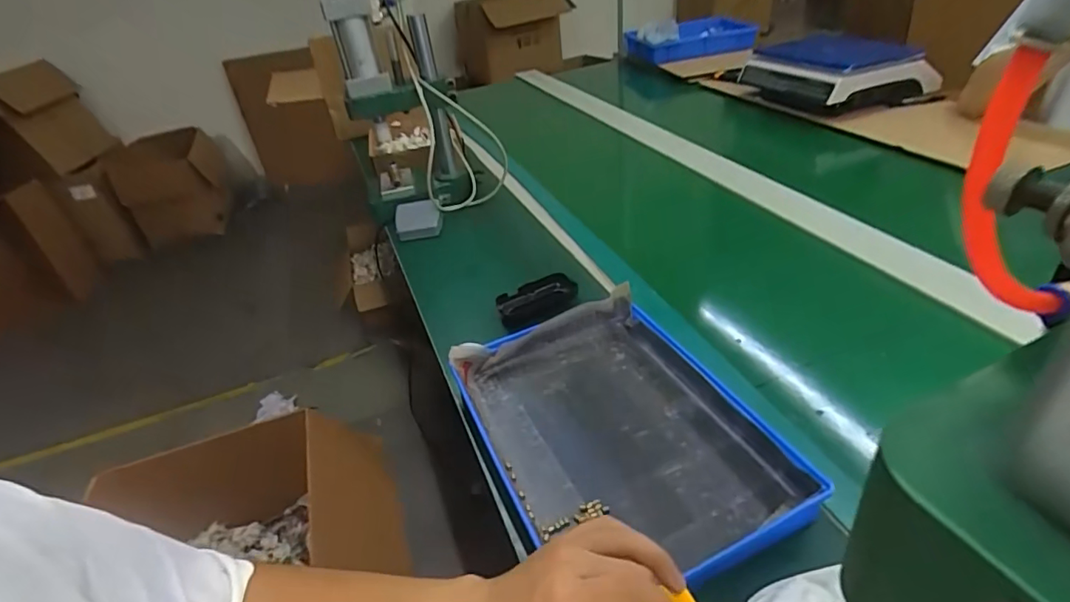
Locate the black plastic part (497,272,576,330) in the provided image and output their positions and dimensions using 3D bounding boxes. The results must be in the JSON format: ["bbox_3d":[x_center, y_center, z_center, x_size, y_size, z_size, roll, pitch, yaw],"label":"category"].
[{"bbox_3d":[0.006,0.002,0.707,0.110,0.031,0.060,-21,39,-20],"label":"black plastic part"}]

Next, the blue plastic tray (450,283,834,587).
[{"bbox_3d":[0.079,0.121,0.519,0.243,0.047,0.318,-19,38,-18],"label":"blue plastic tray"}]

